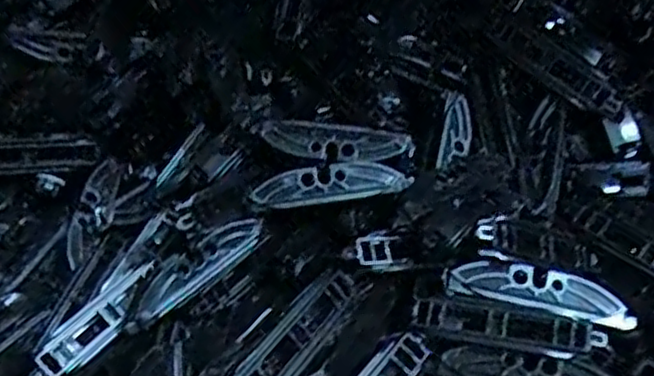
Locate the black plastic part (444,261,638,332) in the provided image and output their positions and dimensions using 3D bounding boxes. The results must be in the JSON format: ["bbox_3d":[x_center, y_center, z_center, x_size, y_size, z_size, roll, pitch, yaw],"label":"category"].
[{"bbox_3d":[0.094,0.046,0.311,0.080,0.018,0.014,9,32,12],"label":"black plastic part"}]

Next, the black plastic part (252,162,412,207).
[{"bbox_3d":[0.000,-0.001,0.351,0.072,0.015,0.019,-7,76,-3],"label":"black plastic part"}]

